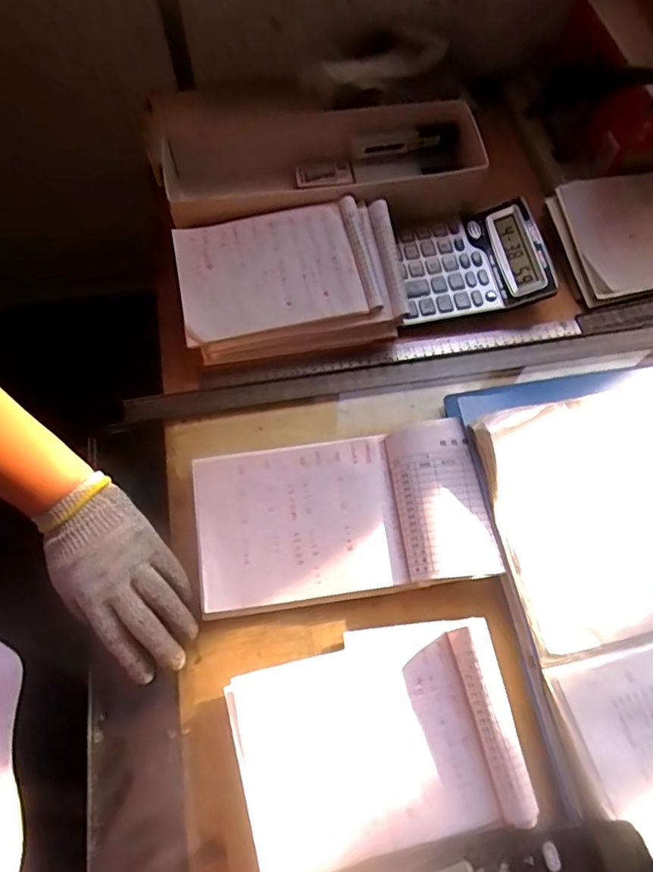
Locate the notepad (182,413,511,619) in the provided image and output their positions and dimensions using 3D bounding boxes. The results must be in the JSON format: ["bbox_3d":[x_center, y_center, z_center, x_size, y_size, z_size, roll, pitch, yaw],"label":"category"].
[{"bbox_3d":[0.011,0.071,0.484,0.248,0.033,0.138,-8,68,-2],"label":"notepad"}]

